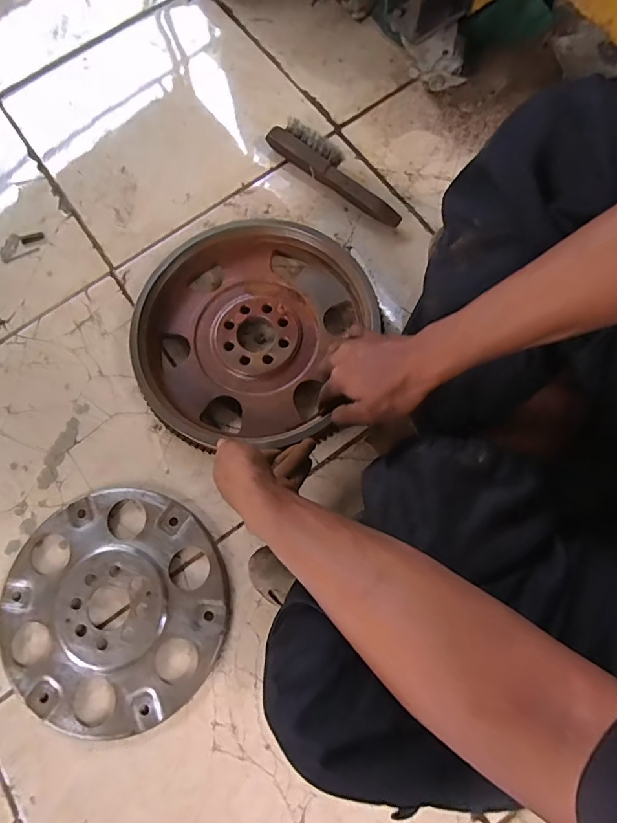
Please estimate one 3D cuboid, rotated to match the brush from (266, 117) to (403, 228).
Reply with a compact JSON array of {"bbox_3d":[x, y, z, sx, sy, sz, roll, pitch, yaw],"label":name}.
[{"bbox_3d":[0.044,-0.351,0.657,0.229,0.040,0.049,39,80,11],"label":"brush"}]

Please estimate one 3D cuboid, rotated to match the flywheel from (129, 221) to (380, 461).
[{"bbox_3d":[-0.064,-0.098,0.574,0.307,0.046,0.290,-1,75,2],"label":"flywheel"}]

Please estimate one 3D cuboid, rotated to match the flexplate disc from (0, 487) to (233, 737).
[{"bbox_3d":[-0.233,0.229,0.528,0.269,0.010,0.259,-1,75,2],"label":"flexplate disc"}]

